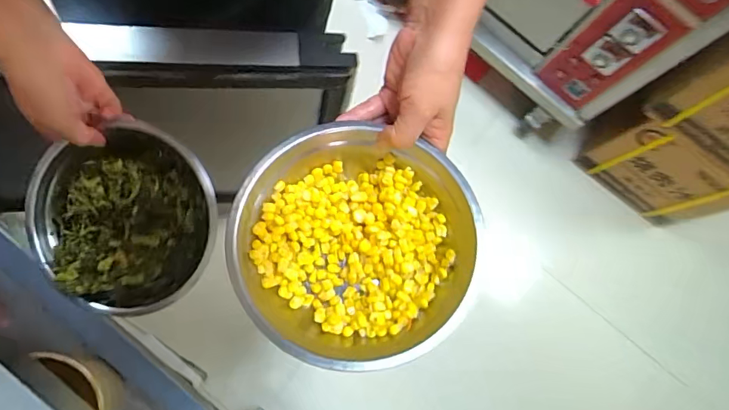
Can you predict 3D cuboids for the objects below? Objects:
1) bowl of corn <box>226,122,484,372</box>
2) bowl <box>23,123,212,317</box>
[{"bbox_3d":[-0.005,0.029,0.343,0.182,0.064,0.174,0,77,0],"label":"bowl of corn"},{"bbox_3d":[-0.234,0.015,0.432,0.179,0.051,0.171,0,77,0],"label":"bowl"}]

